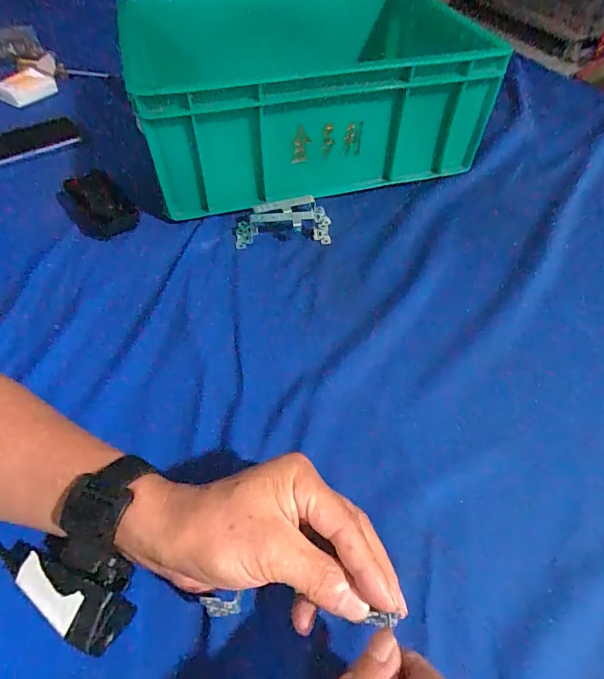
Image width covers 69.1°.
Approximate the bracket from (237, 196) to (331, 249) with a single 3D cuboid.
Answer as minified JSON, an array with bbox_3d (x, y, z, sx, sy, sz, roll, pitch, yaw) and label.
[{"bbox_3d":[-0.020,-0.133,0.498,0.112,0.035,0.046,-10,53,-7],"label":"bracket"}]

